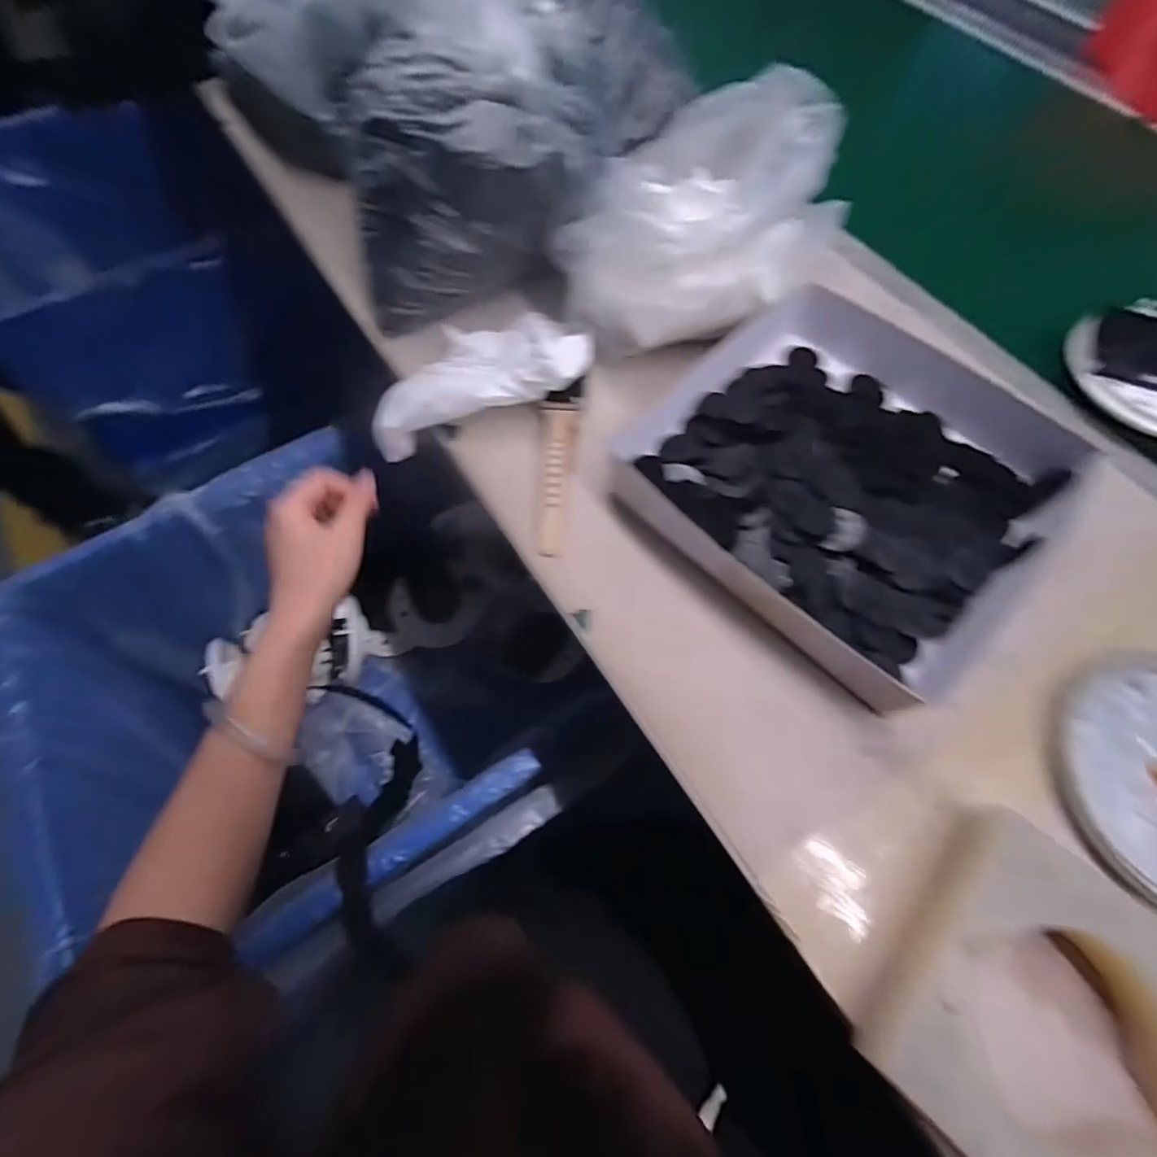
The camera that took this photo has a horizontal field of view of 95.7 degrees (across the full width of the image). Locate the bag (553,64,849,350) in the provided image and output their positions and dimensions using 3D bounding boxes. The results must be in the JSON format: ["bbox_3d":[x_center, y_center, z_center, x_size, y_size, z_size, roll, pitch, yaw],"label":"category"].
[{"bbox_3d":[0.091,-0.245,0.355,0.132,0.079,0.208,40,70,15],"label":"bag"}]

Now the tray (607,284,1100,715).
[{"bbox_3d":[0.158,-0.066,0.317,0.220,0.033,0.233,43,70,16],"label":"tray"}]

